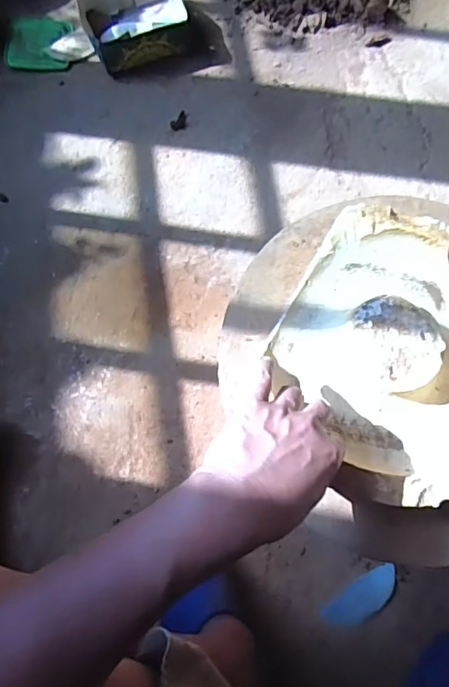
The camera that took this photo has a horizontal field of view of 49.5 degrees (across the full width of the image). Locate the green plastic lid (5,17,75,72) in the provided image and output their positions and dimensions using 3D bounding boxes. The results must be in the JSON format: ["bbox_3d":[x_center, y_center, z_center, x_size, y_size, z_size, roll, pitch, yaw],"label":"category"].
[{"bbox_3d":[-0.389,-0.632,1.023,0.126,0.022,0.131,0,73,0],"label":"green plastic lid"}]

